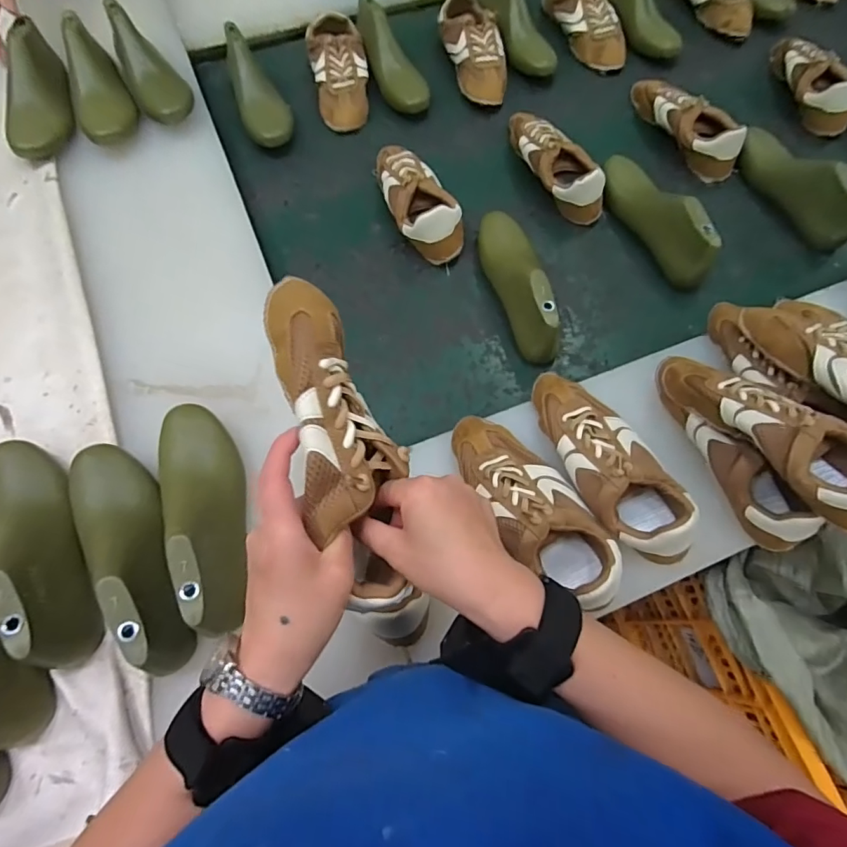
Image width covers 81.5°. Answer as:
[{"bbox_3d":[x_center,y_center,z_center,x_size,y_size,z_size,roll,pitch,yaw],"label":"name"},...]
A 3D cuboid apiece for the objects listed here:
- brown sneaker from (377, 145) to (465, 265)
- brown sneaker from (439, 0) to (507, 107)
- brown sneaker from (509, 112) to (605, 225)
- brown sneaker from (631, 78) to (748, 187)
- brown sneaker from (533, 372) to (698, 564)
[{"bbox_3d":[-0.010,-0.339,0.731,0.094,0.069,0.214,-20,70,-8],"label":"brown sneaker"},{"bbox_3d":[0.093,-0.663,0.873,0.094,0.071,0.223,-12,69,-5],"label":"brown sneaker"},{"bbox_3d":[0.196,-0.408,0.762,0.075,0.071,0.227,-24,71,-10],"label":"brown sneaker"},{"bbox_3d":[0.421,-0.499,0.809,0.069,0.068,0.233,-25,71,-10],"label":"brown sneaker"},{"bbox_3d":[0.194,0.035,0.525,0.093,0.071,0.231,-25,71,-10],"label":"brown sneaker"}]

